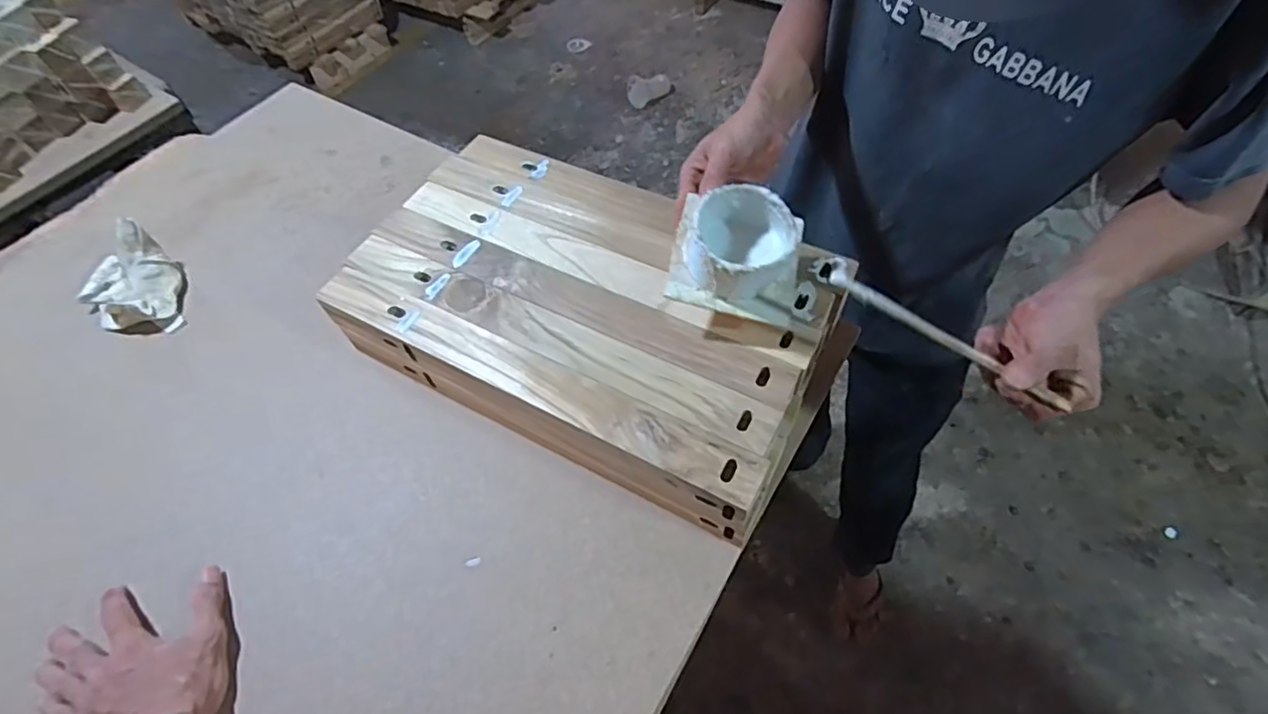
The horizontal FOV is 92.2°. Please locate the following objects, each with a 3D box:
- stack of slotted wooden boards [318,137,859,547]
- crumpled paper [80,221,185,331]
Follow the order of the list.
[{"bbox_3d":[-0.043,-0.043,0.617,0.463,0.096,0.281,22,61,17],"label":"stack of slotted wooden boards"},{"bbox_3d":[-0.575,-0.084,0.698,0.135,0.067,0.102,31,64,21],"label":"crumpled paper"}]

